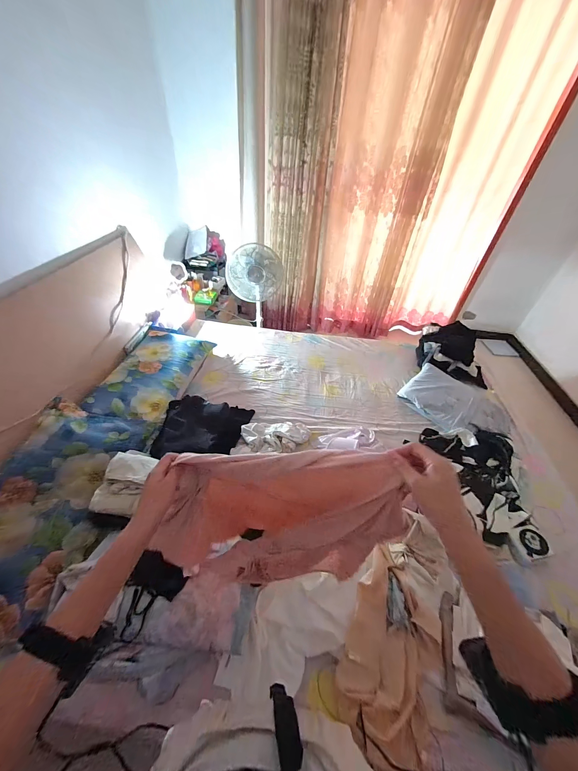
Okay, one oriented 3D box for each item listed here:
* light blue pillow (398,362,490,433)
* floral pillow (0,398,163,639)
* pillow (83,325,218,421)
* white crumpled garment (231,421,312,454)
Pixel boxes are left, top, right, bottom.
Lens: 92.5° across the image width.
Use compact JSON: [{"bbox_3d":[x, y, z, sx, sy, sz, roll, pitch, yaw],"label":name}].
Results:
[{"bbox_3d":[0.812,0.036,1.452,0.350,0.104,0.382,34,50,28],"label":"light blue pillow"},{"bbox_3d":[-0.771,0.357,0.907,0.358,0.181,0.698,7,43,3],"label":"floral pillow"},{"bbox_3d":[-0.690,-0.076,1.430,0.364,0.153,0.701,9,43,5],"label":"pillow"},{"bbox_3d":[-0.063,0.230,1.250,0.320,0.061,0.198,4,43,-1],"label":"white crumpled garment"}]

